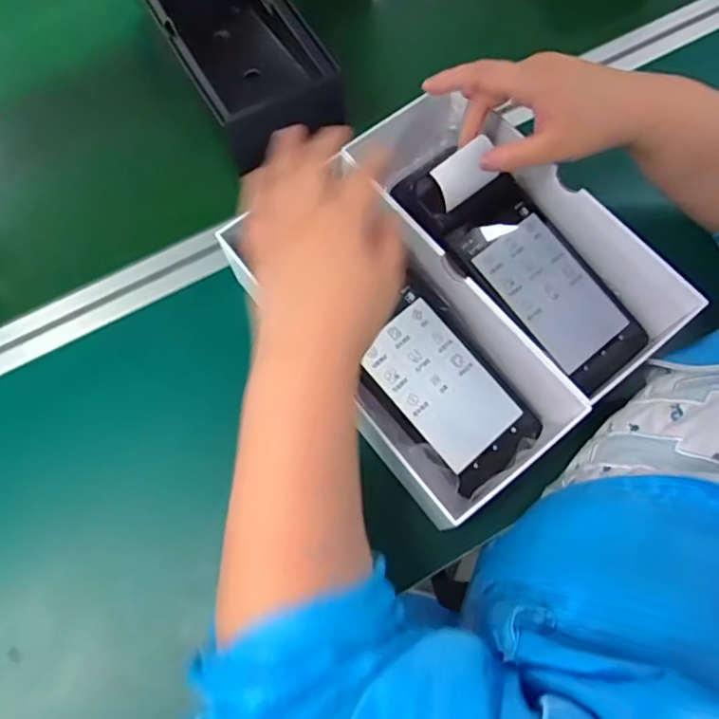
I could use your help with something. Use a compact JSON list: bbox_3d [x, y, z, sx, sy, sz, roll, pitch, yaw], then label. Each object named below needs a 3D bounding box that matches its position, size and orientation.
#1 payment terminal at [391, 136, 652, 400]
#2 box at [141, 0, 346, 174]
[{"bbox_3d":[0.128,-0.074,0.418,0.215,0.036,0.083,45,77,0],"label":"payment terminal"},{"bbox_3d":[-0.122,-0.306,0.512,0.110,0.066,0.252,-27,73,-9],"label":"box"}]

